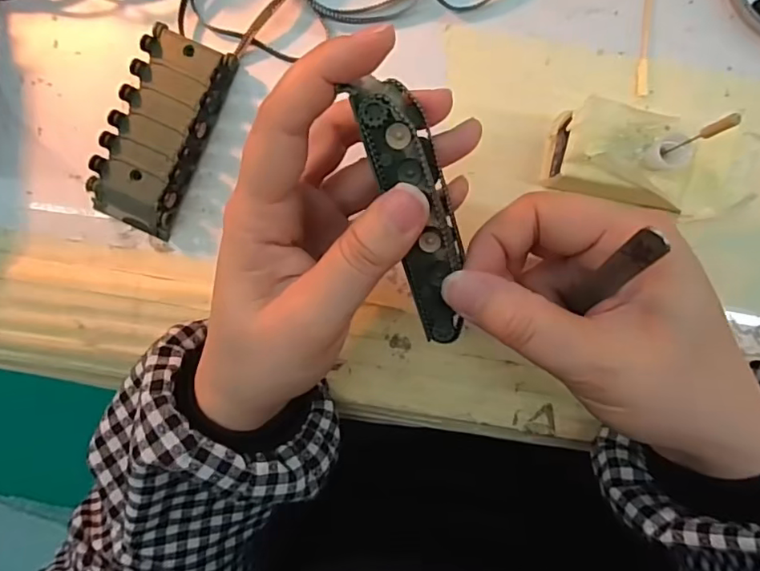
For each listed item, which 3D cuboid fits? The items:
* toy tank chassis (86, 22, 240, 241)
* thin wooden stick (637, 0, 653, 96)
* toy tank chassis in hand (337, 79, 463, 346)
[{"bbox_3d":[-0.108,-0.075,0.268,0.046,0.017,0.096,25,92,1],"label":"toy tank chassis"},{"bbox_3d":[0.131,-0.122,0.264,0.005,0.004,0.056,4,94,2],"label":"thin wooden stick"},{"bbox_3d":[0.015,-0.028,0.198,0.026,0.047,0.094,-14,106,3],"label":"toy tank chassis in hand"}]

